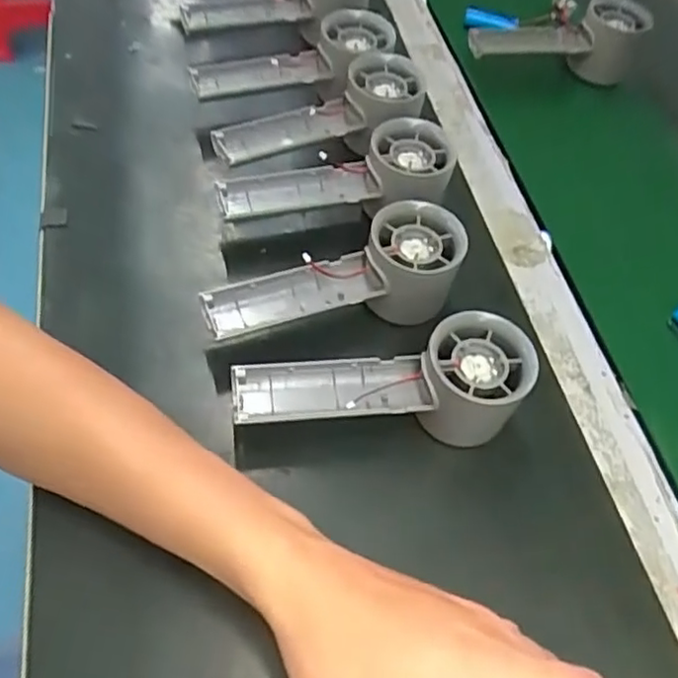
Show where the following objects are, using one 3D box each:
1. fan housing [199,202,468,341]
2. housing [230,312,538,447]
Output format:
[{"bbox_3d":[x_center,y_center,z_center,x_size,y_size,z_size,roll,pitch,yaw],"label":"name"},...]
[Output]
[{"bbox_3d":[-0.004,-0.035,0.396,0.153,0.059,0.059,-6,57,-12],"label":"fan housing"},{"bbox_3d":[0.022,0.023,0.363,0.156,0.057,0.062,5,55,-2],"label":"housing"}]

